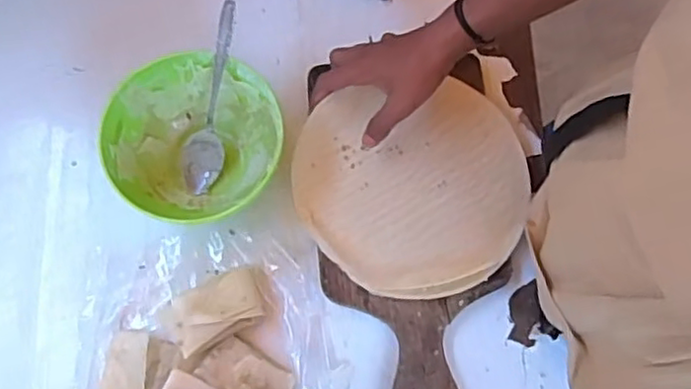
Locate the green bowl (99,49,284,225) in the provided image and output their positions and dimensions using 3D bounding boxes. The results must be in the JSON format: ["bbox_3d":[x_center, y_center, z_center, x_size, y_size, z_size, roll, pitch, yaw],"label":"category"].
[{"bbox_3d":[-0.132,-0.043,0.593,0.147,0.079,0.134,0,73,-1],"label":"green bowl"}]

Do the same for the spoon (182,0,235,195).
[{"bbox_3d":[-0.118,-0.084,0.598,0.033,0.175,0.027,19,28,9],"label":"spoon"}]

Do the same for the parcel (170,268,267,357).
[{"bbox_3d":[-0.111,0.096,0.580,0.079,0.030,0.051,-30,76,-9],"label":"parcel"}]

